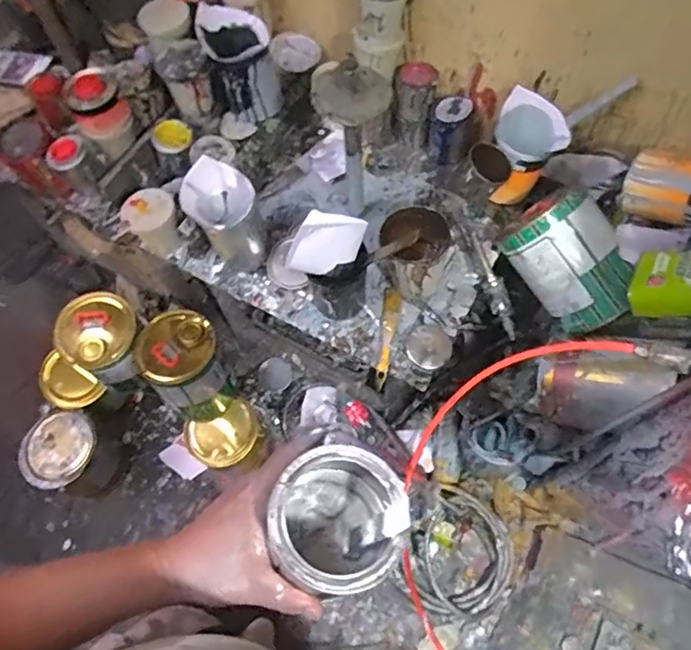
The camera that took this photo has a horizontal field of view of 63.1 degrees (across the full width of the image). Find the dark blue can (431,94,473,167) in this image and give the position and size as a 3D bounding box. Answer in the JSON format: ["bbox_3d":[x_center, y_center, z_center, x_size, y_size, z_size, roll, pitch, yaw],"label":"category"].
[{"bbox_3d":[0.200,-0.374,1.077,0.079,0.101,0.086,10,65,7],"label":"dark blue can"}]

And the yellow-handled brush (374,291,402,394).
[{"bbox_3d":[0.070,0.023,0.960,0.026,0.014,0.193,9,65,7],"label":"yellow-handled brush"}]

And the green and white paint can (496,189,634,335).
[{"bbox_3d":[0.401,-0.113,0.990,0.220,0.165,0.145,51,39,1],"label":"green and white paint can"}]

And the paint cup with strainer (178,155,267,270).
[{"bbox_3d":[-0.201,-0.181,0.981,0.112,0.174,0.130,-41,69,-16],"label":"paint cup with strainer"}]

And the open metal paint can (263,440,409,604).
[{"bbox_3d":[-0.006,0.162,0.465,0.095,0.095,0.105,-2,64,2],"label":"open metal paint can"}]

